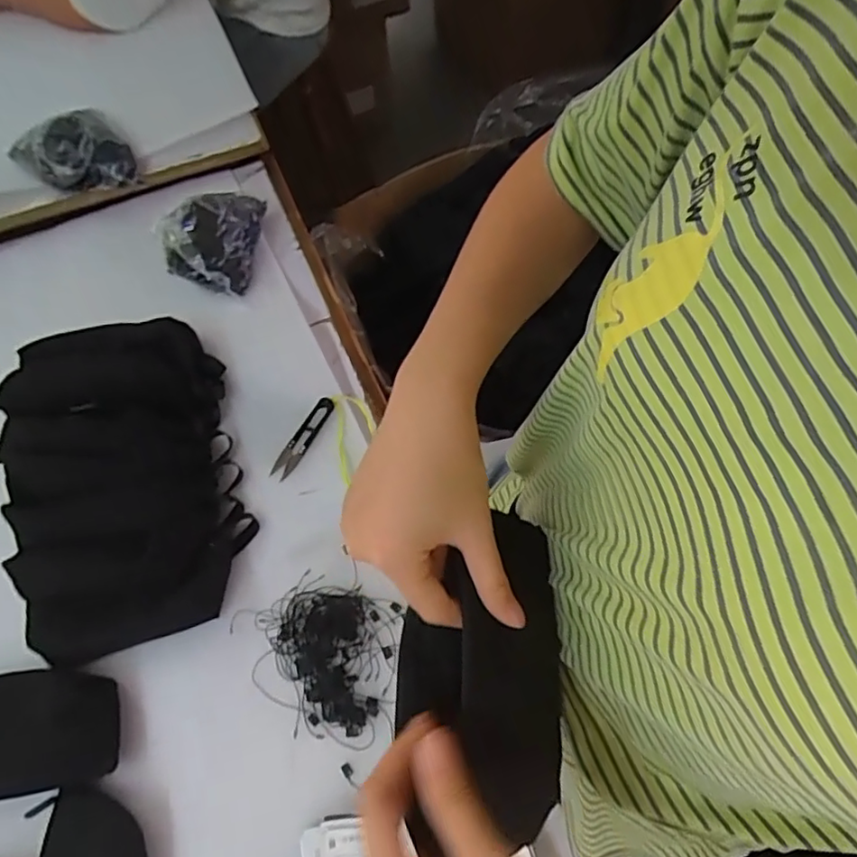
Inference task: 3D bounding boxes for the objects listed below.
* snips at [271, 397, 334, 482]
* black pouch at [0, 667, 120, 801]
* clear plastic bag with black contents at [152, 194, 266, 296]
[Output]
[{"bbox_3d":[-0.135,0.009,0.645,0.023,0.015,0.102,26,65,17],"label":"snips"},{"bbox_3d":[-0.373,0.263,0.512,0.202,0.019,0.097,-9,60,-2],"label":"black pouch"},{"bbox_3d":[-0.271,-0.253,0.763,0.096,0.069,0.148,4,60,5],"label":"clear plastic bag with black contents"}]

